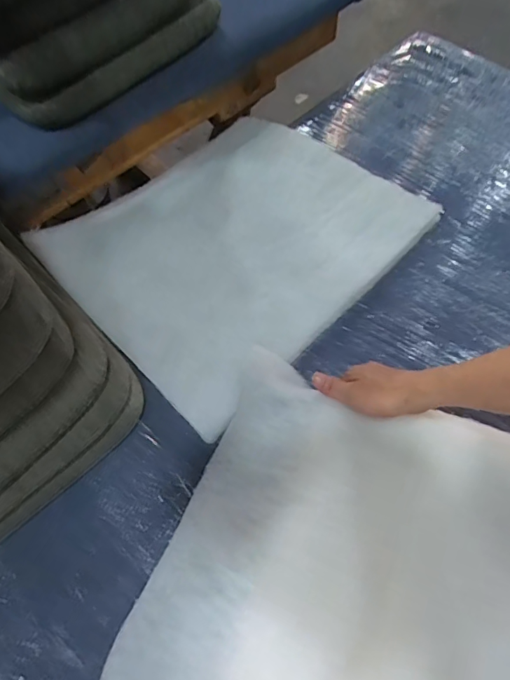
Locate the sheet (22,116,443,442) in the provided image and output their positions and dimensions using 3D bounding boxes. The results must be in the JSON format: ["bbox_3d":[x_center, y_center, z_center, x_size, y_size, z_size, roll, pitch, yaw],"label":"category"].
[{"bbox_3d":[-0.041,-0.182,0.791,0.487,0.049,0.552,41,71,18],"label":"sheet"}]

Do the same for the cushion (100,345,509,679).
[{"bbox_3d":[0.144,0.289,0.490,0.502,0.083,0.465,20,65,10],"label":"cushion"}]

